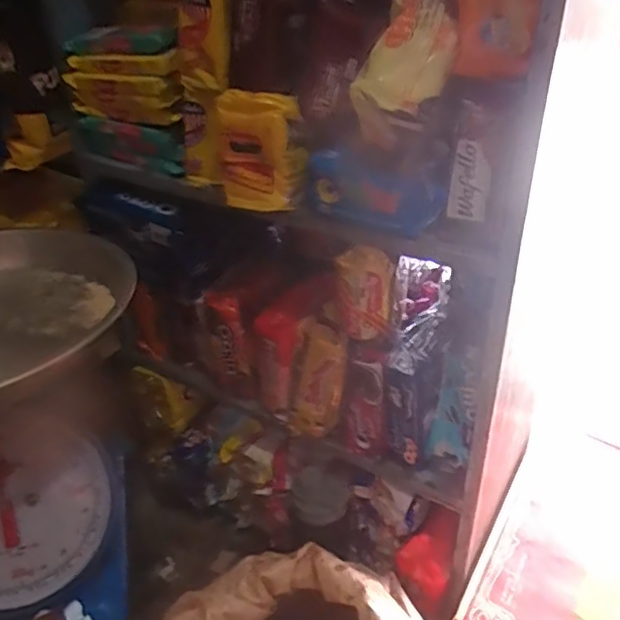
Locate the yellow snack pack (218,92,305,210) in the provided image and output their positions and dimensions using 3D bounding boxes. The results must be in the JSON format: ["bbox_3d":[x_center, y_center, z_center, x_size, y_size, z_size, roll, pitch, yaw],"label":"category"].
[{"bbox_3d":[-0.056,-0.153,0.579,0.082,0.118,0.025,19,42,19],"label":"yellow snack pack"}]

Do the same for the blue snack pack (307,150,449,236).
[{"bbox_3d":[0.054,-0.104,0.537,0.129,0.056,0.025,23,39,32],"label":"blue snack pack"}]

